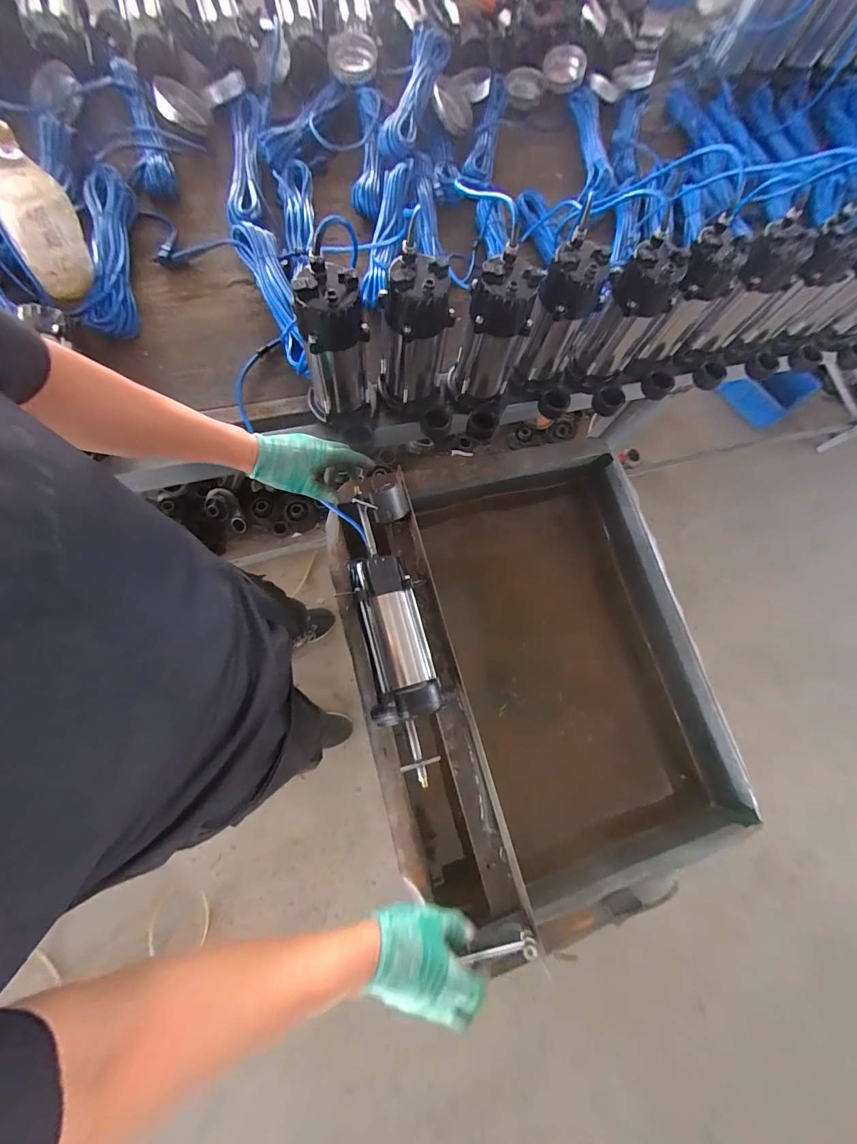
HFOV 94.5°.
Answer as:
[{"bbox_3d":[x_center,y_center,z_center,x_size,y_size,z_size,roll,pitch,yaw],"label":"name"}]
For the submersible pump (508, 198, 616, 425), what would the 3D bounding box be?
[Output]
[{"bbox_3d":[0.227,-0.399,0.676,0.132,0.230,0.109,21,73,-1],"label":"submersible pump"}]

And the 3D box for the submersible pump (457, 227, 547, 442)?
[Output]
[{"bbox_3d":[0.098,-0.347,0.637,0.106,0.226,0.143,14,73,-3],"label":"submersible pump"}]

